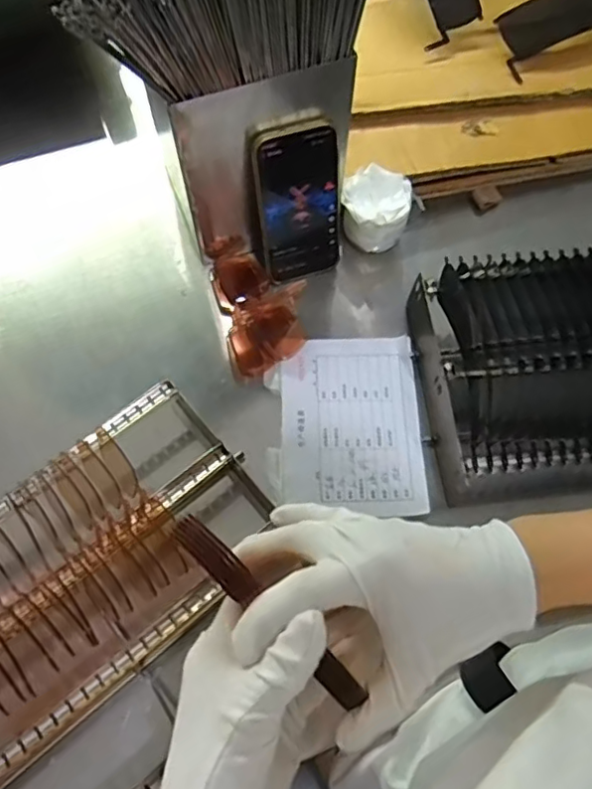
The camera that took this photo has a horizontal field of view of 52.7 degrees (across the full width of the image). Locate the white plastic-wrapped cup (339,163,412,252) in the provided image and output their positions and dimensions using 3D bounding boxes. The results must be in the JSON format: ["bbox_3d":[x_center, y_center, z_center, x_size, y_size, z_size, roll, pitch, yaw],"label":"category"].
[{"bbox_3d":[0.080,-0.186,0.618,0.068,0.067,0.064,1,68,-2],"label":"white plastic-wrapped cup"}]

